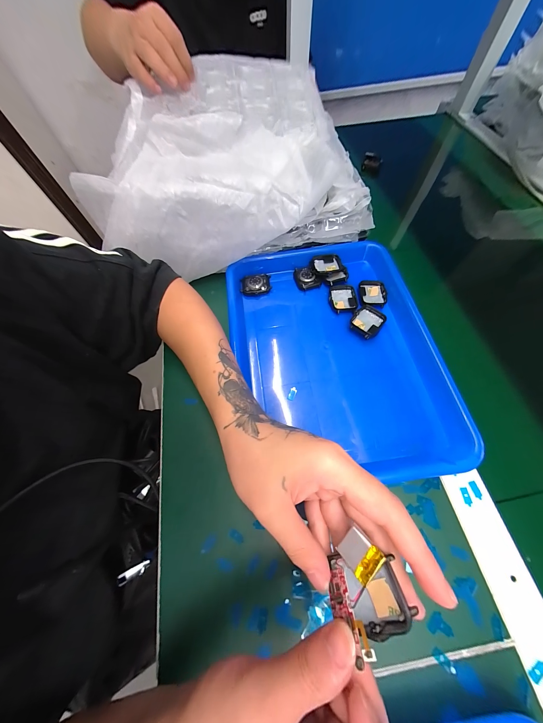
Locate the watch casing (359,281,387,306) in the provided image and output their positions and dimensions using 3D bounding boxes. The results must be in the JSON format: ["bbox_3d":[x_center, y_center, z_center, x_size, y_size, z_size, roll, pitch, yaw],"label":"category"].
[{"bbox_3d":[0.149,-0.099,0.343,0.035,0.010,0.043,4,65,5],"label":"watch casing"}]

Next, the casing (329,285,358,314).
[{"bbox_3d":[0.107,-0.092,0.340,0.041,0.008,0.045,1,65,3],"label":"casing"}]

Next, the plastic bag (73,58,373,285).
[{"bbox_3d":[-0.062,-0.305,0.375,0.369,0.159,0.301,-10,64,-2],"label":"plastic bag"}]

